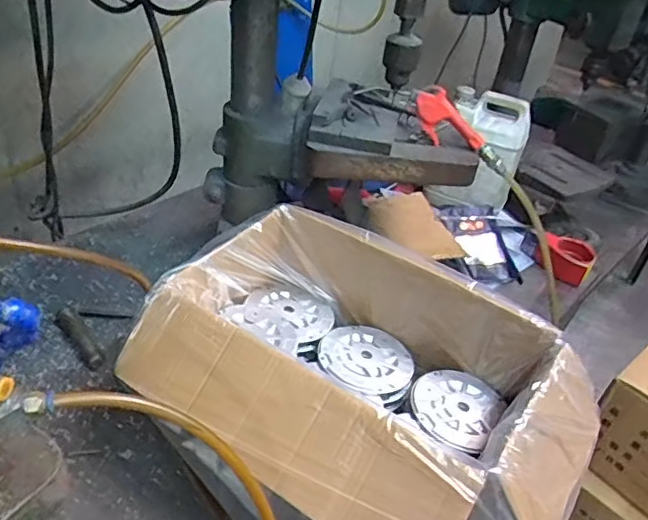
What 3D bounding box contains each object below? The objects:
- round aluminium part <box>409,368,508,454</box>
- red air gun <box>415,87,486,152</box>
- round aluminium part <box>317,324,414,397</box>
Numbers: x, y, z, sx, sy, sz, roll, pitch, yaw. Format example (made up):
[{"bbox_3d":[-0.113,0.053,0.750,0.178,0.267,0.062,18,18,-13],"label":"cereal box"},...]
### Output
[{"bbox_3d":[0.175,0.194,0.776,0.111,0.016,0.129,26,41,24],"label":"round aluminium part"},{"bbox_3d":[0.196,-0.221,0.894,0.110,0.083,0.029,15,37,10],"label":"red air gun"},{"bbox_3d":[0.062,0.139,0.829,0.132,0.013,0.133,5,37,-4],"label":"round aluminium part"}]

